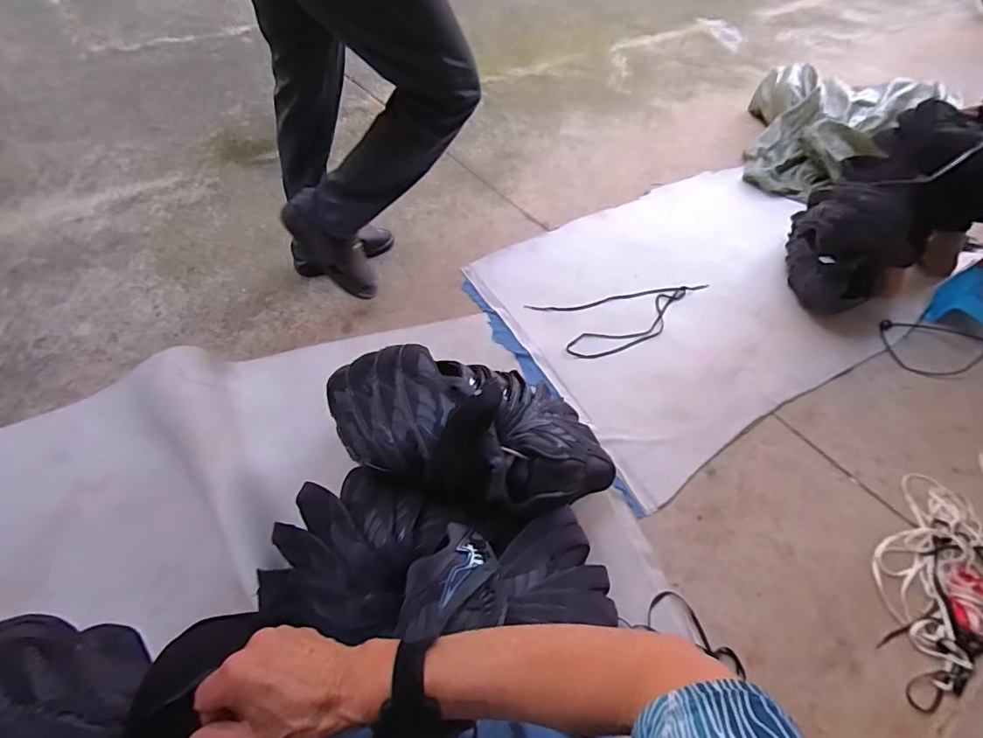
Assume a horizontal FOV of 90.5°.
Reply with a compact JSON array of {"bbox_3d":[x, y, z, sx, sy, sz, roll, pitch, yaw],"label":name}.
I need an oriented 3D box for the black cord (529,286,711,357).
[{"bbox_3d":[0.360,-0.125,1.235,0.489,0.009,0.196,-8,53,-12],"label":"black cord"}]

